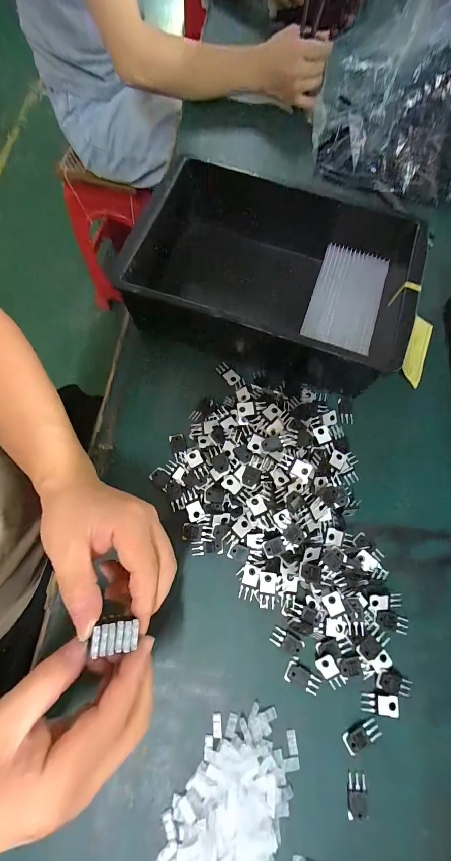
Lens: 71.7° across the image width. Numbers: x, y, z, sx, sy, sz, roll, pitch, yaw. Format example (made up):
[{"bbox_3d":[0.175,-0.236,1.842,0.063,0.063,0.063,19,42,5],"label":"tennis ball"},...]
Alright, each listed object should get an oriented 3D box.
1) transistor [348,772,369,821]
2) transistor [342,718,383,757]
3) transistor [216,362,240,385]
[{"bbox_3d":[0.107,0.297,0.252,0.016,0.005,0.028,3,73,-1],"label":"transistor"},{"bbox_3d":[0.117,0.261,0.264,0.032,0.004,0.016,-22,75,-8],"label":"transistor"},{"bbox_3d":[0.003,-0.066,0.364,0.014,0.007,0.029,-39,78,-12],"label":"transistor"}]

